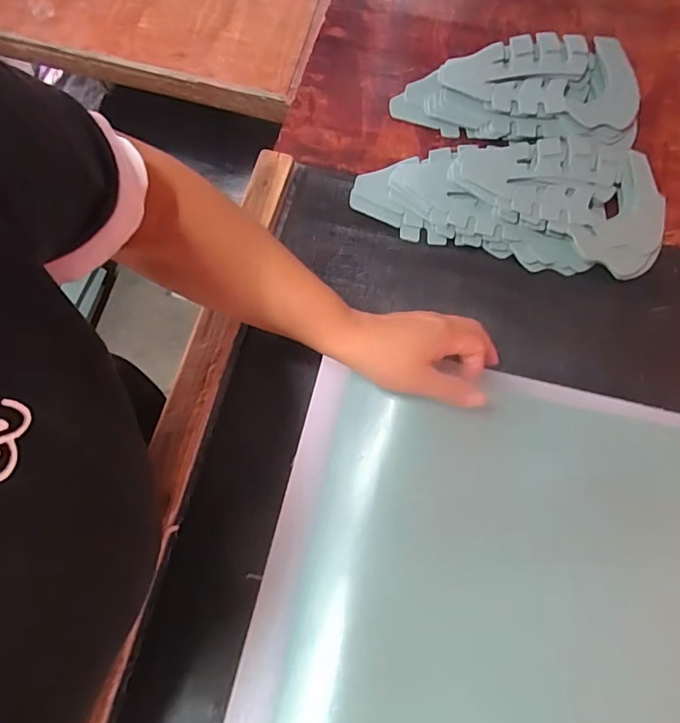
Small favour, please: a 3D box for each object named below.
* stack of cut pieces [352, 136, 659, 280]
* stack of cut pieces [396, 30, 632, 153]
[{"bbox_3d":[0.160,-0.159,0.459,0.280,0.027,0.139,9,74,3],"label":"stack of cut pieces"},{"bbox_3d":[0.181,-0.286,0.499,0.235,0.021,0.133,6,73,2],"label":"stack of cut pieces"}]

